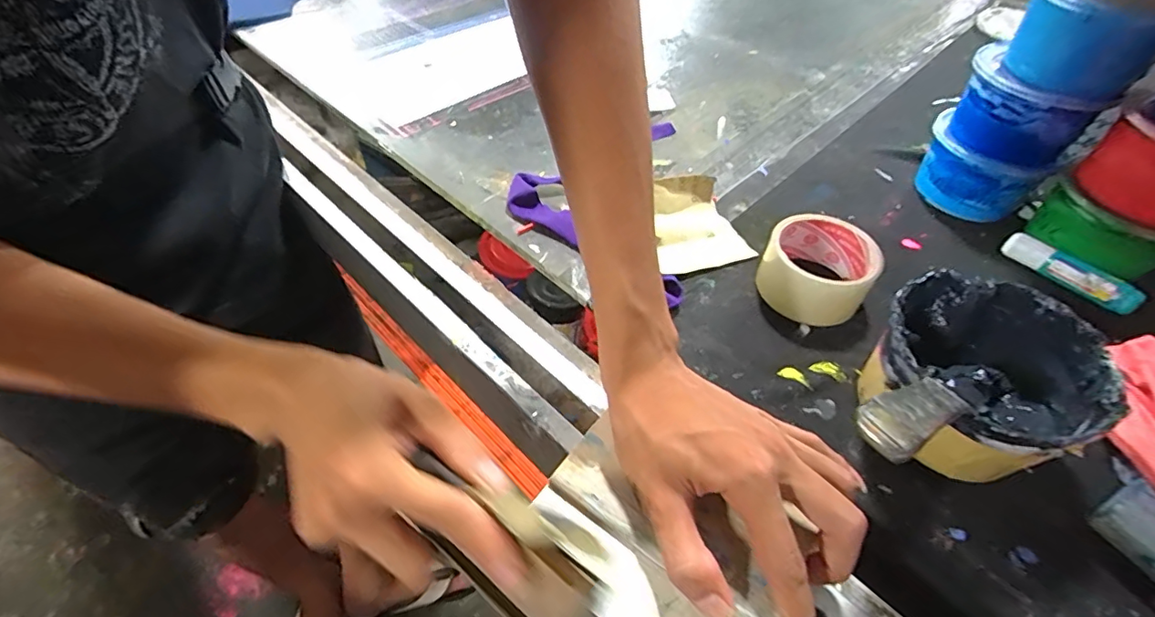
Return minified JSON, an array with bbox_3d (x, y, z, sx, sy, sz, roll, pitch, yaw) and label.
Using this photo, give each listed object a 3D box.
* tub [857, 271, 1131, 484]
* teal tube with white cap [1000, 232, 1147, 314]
[{"bbox_3d":[0.274,0.045,0.369,0.132,0.069,0.125,2,48,-2],"label":"tub"},{"bbox_3d":[0.455,-0.033,0.494,0.016,0.026,0.110,-32,57,-28],"label":"teal tube with white cap"}]

